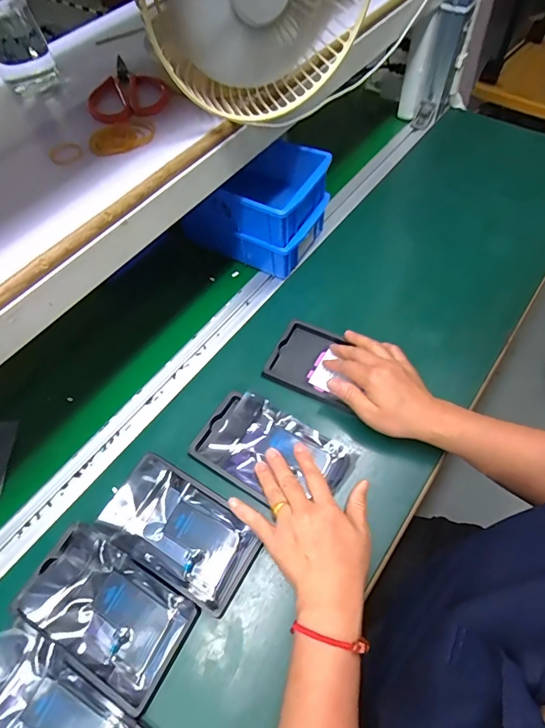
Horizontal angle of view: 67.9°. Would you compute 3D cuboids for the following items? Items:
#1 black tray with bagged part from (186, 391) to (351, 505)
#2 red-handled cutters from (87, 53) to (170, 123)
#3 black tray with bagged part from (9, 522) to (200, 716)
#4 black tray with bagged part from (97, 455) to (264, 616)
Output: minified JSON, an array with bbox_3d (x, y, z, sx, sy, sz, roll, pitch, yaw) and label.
[{"bbox_3d":[-0.003,0.097,0.449,0.159,0.017,0.097,26,65,18],"label":"black tray with bagged part"},{"bbox_3d":[-0.154,-0.292,0.428,0.081,0.009,0.108,-17,61,-4],"label":"red-handled cutters"},{"bbox_3d":[-0.160,0.230,0.382,0.159,0.015,0.092,25,66,19],"label":"black tray with bagged part"},{"bbox_3d":[-0.094,0.169,0.417,0.154,0.024,0.091,25,67,19],"label":"black tray with bagged part"}]

